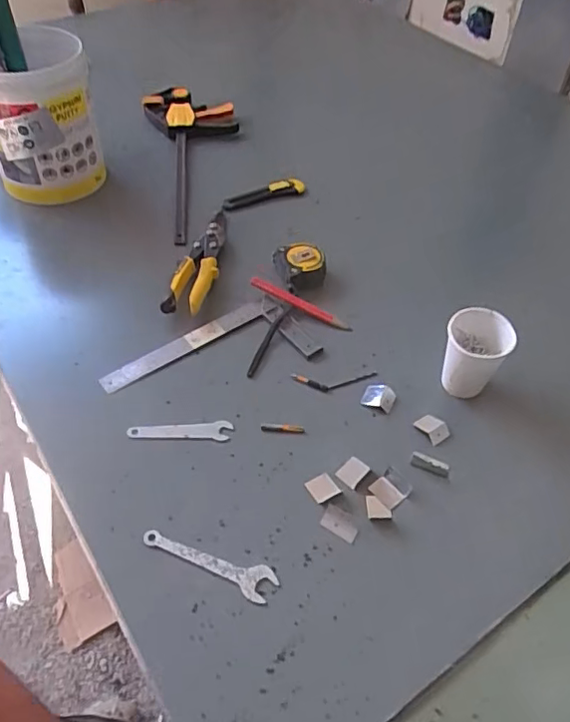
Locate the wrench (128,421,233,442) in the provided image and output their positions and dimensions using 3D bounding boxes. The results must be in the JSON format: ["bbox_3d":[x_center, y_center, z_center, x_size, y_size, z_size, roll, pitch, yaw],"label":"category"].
[{"bbox_3d":[-0.117,0.081,0.642,0.115,0.004,0.023,-3,49,-6],"label":"wrench"}]

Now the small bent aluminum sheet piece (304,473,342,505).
[{"bbox_3d":[0.039,0.133,0.599,0.028,0.006,0.029,-21,53,-20],"label":"small bent aluminum sheet piece"}]

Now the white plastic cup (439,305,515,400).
[{"bbox_3d":[0.217,-0.011,0.665,0.065,0.090,0.069,2,48,-2],"label":"white plastic cup"}]

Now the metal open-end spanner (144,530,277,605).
[{"bbox_3d":[-0.073,0.189,0.547,0.133,0.004,0.031,20,50,14],"label":"metal open-end spanner"}]

